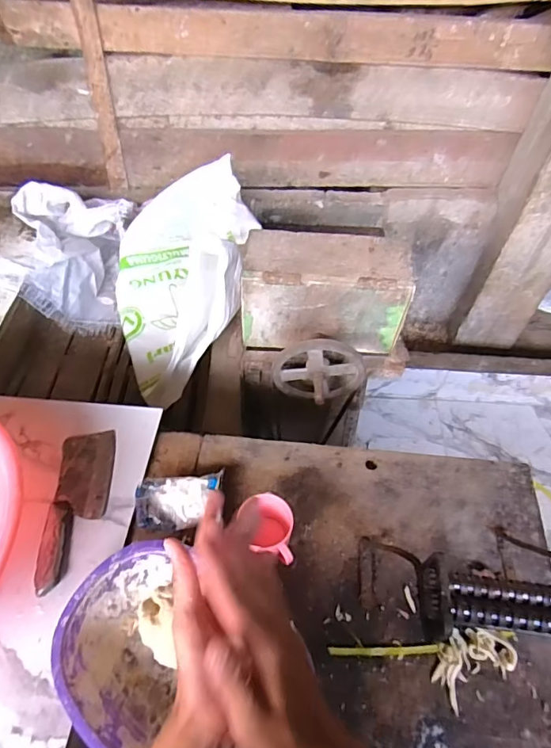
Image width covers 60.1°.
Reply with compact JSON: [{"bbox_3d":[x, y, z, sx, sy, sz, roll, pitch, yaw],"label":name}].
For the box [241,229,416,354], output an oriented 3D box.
[{"bbox_3d":[0.110,-0.176,1.067,0.353,0.229,0.132,5,50,1],"label":"box"}]

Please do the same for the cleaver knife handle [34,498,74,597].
[{"bbox_3d":[-0.306,0.239,0.664,0.040,0.016,0.126,-4,51,-7],"label":"cleaver knife handle"}]

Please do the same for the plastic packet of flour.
[{"bbox_3d":[-0.143,0.188,0.703,0.123,0.037,0.079,0,50,-4],"label":"plastic packet of flour"}]

